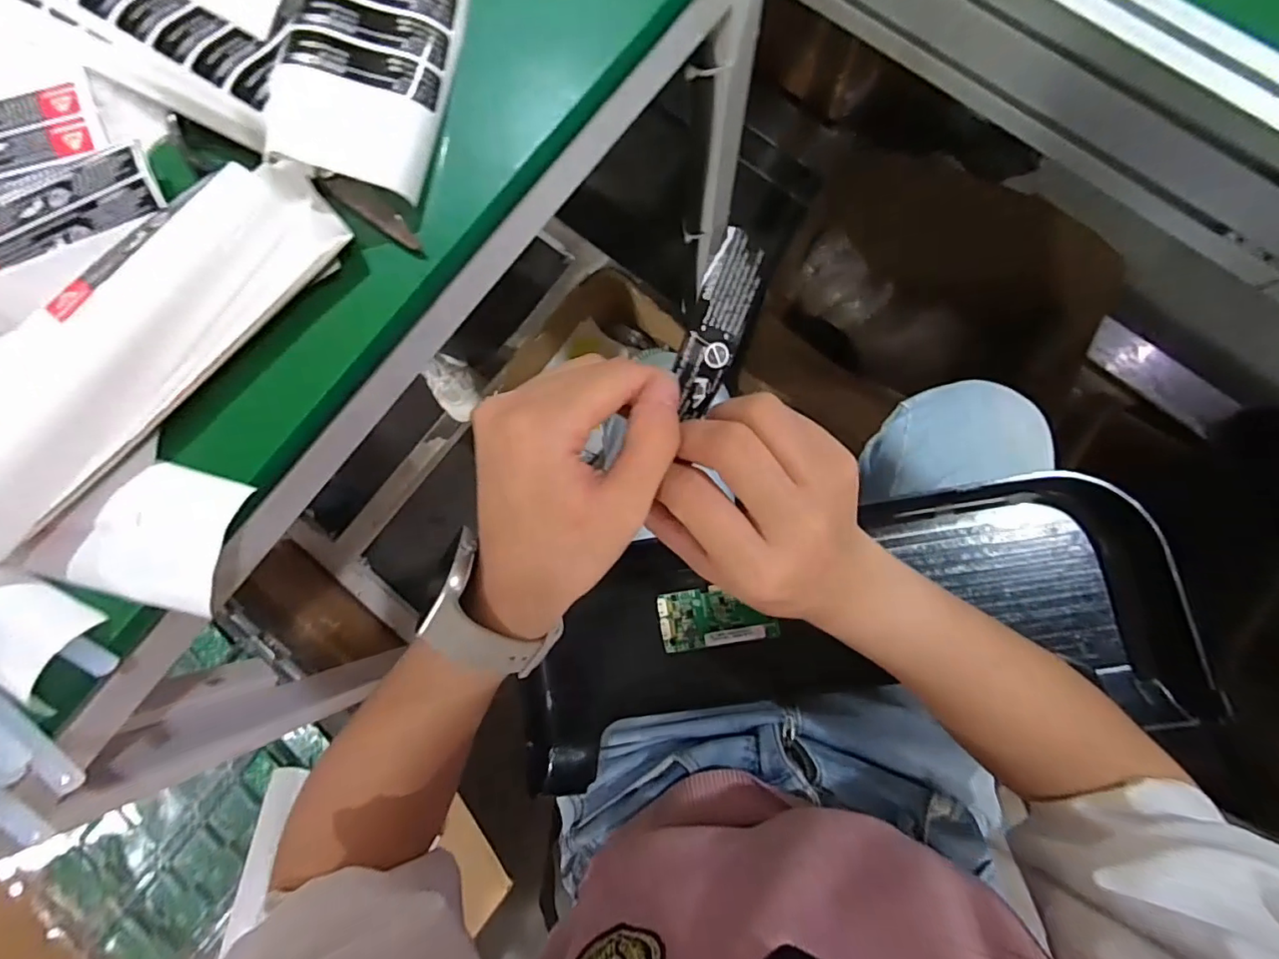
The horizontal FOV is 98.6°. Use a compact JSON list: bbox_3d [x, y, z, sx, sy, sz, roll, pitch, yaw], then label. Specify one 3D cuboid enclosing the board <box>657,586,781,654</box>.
[{"bbox_3d":[0.064,0.114,0.459,0.092,0.007,0.048,-9,81,2],"label":"board"}]

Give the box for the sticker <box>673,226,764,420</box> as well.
[{"bbox_3d":[0.030,-0.059,0.215,0.020,0.009,0.070,19,108,6],"label":"sticker"}]

